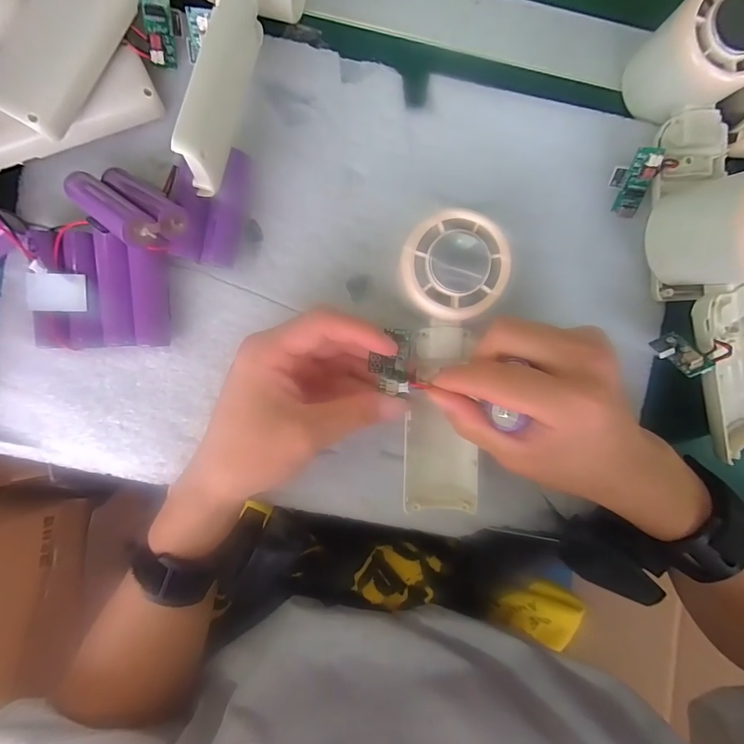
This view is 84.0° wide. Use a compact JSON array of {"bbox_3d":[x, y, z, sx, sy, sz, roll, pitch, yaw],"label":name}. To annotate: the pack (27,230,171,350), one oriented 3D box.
[{"bbox_3d":[-0.156,-0.046,0.241,0.071,0.018,0.063,1,95,-2],"label":"pack"}]

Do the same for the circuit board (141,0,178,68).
[{"bbox_3d":[-0.117,-0.192,0.228,0.016,0.004,0.038,-18,136,-35],"label":"circuit board"}]

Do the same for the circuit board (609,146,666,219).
[{"bbox_3d":[0.156,-0.116,0.250,0.006,0.039,0.022,-31,58,-26],"label":"circuit board"}]

